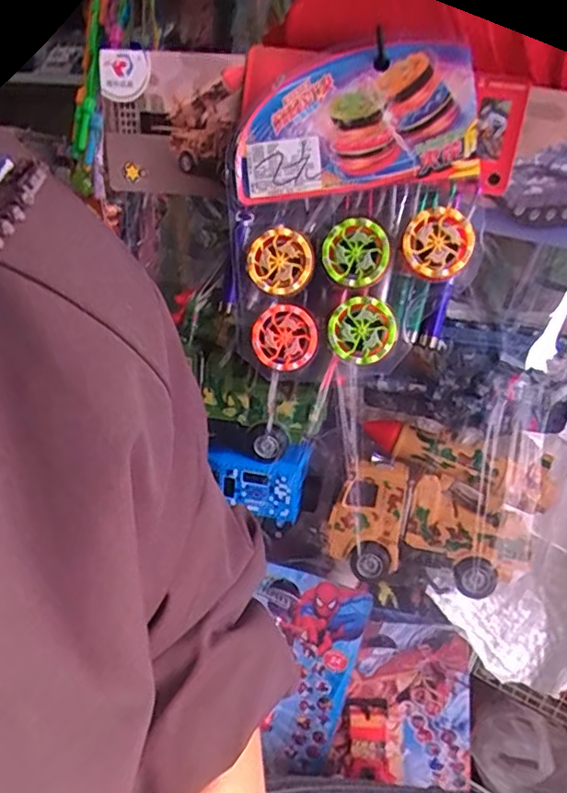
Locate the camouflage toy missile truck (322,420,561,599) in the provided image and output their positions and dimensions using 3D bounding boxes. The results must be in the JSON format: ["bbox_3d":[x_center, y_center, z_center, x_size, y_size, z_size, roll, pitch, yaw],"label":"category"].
[{"bbox_3d":[0.113,0.093,0.448,0.147,0.122,0.050,11,19,9],"label":"camouflage toy missile truck"}]

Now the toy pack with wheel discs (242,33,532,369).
[{"bbox_3d":[0.053,-0.113,0.385,0.171,0.207,0.052,7,5,12],"label":"toy pack with wheel discs"}]

